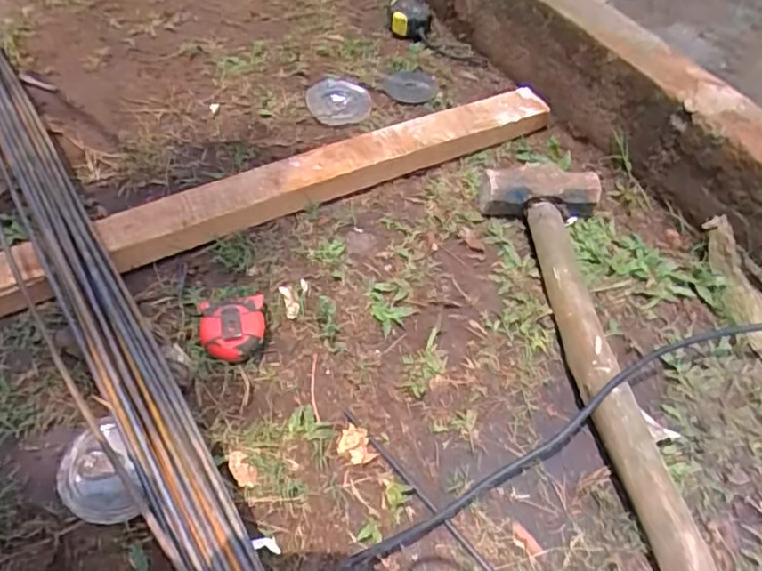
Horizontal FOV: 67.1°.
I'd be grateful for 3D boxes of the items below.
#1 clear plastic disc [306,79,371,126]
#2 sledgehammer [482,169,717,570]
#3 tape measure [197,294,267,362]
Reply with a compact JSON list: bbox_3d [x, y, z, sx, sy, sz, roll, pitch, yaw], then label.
[{"bbox_3d":[-0.060,-0.256,0.791,0.083,0.013,0.099,-12,55,-11],"label":"clear plastic disc"},{"bbox_3d":[0.237,0.136,0.494,0.129,0.047,0.667,-8,54,-8],"label":"sledgehammer"},{"bbox_3d":[-0.145,0.044,0.562,0.061,0.034,0.060,-9,54,-8],"label":"tape measure"}]

